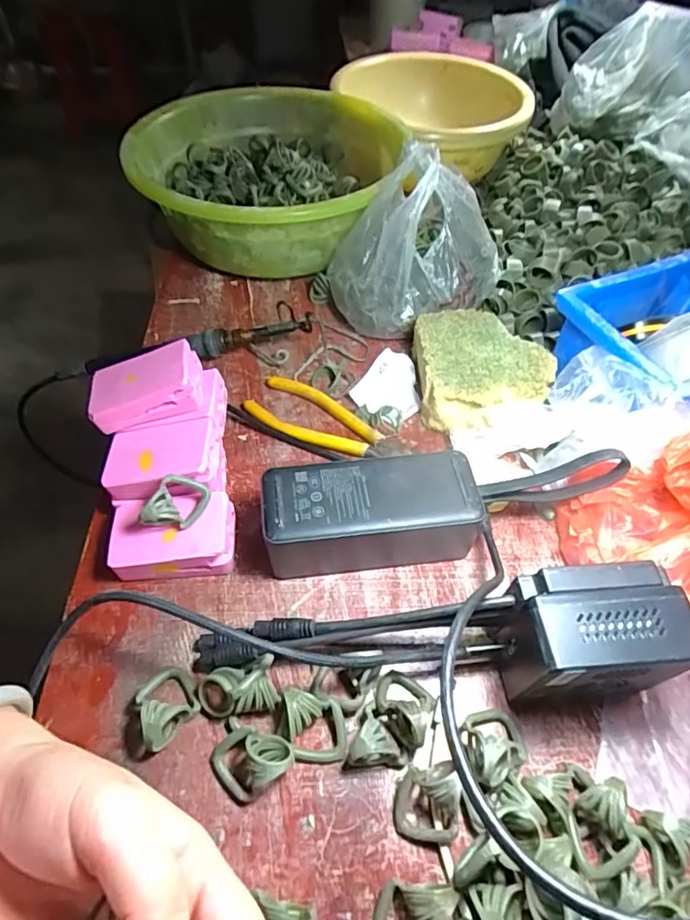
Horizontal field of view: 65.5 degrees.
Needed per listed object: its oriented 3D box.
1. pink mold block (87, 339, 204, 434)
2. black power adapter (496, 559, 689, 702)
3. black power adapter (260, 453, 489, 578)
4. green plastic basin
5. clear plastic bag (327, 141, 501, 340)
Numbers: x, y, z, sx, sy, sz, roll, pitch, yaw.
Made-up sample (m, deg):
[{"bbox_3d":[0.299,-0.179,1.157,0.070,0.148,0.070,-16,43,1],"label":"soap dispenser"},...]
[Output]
[{"bbox_3d":[-0.134,-0.050,0.360,0.071,0.025,0.046,-12,53,-3],"label":"pink mold block"},{"bbox_3d":[0.122,0.093,0.280,0.081,0.073,0.049,-3,52,-4],"label":"black power adapter"},{"bbox_3d":[0.016,0.034,0.336,0.131,0.044,0.055,-6,53,-6],"label":"black power adapter"},{"bbox_3d":[-0.070,-0.277,0.536,0.240,0.101,0.270,0,52,-1],"label":"green plastic basin"},{"bbox_3d":[0.064,-0.190,0.454,0.143,0.114,0.115,-23,56,-18],"label":"clear plastic bag"}]

